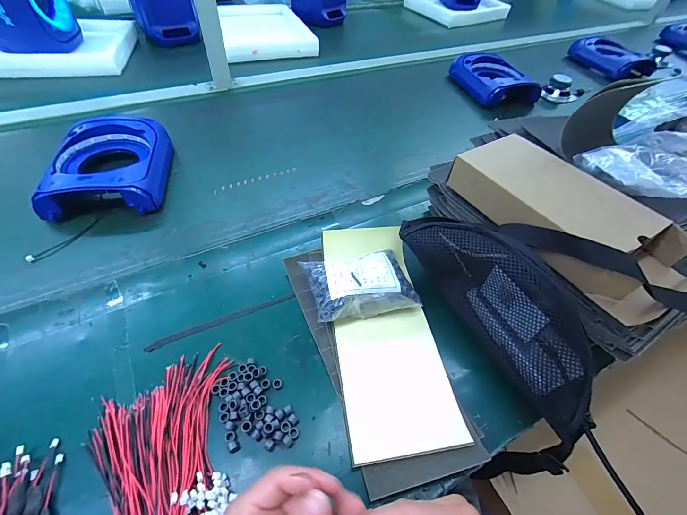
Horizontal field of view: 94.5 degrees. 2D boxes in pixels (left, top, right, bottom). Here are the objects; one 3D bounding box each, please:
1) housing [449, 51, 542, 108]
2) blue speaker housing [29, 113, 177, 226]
[{"bbox_3d":[0.417,-0.495,0.888,0.145,0.090,0.226,-15,55,-18],"label":"housing"},{"bbox_3d":[-0.402,-0.167,0.555,0.167,0.058,0.225,-6,51,-10],"label":"blue speaker housing"}]

